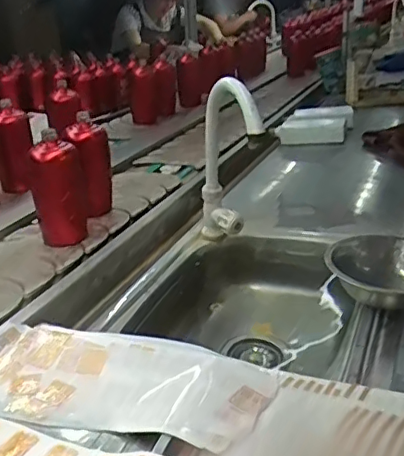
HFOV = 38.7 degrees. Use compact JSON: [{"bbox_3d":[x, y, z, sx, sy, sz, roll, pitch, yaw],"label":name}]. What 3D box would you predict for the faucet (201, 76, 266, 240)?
[{"bbox_3d":[0.049,-0.087,0.897,0.048,0.290,0.214,-10,23,-16],"label":"faucet"}]

